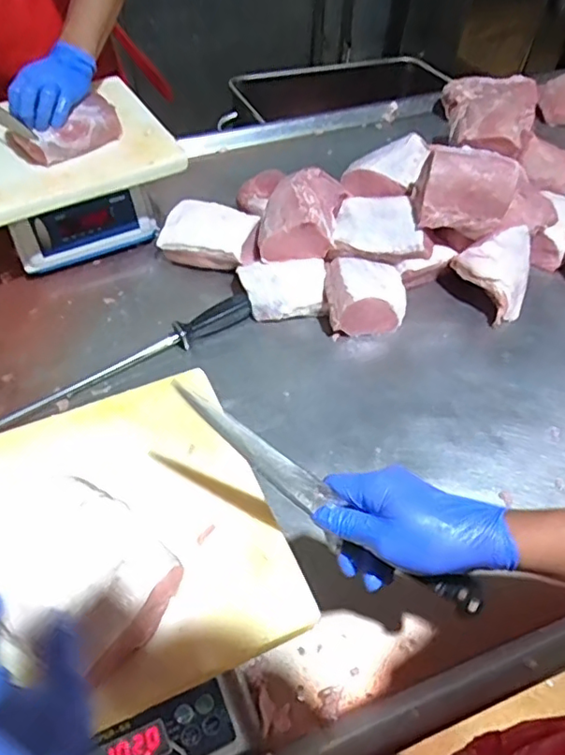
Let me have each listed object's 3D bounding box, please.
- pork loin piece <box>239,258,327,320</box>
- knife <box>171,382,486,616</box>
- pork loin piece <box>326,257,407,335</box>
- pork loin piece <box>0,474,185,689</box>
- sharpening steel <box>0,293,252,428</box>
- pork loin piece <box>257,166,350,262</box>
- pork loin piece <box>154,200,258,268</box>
[{"bbox_3d":[0.000,-0.140,0.907,0.133,0.054,0.091,-2,50,-3],"label":"pork loin piece"},{"bbox_3d":[0.035,0.104,0.466,0.298,0.027,0.033,37,54,-4],"label":"knife"},{"bbox_3d":[0.128,-0.127,0.890,0.123,0.064,0.116,2,49,1],"label":"pork loin piece"},{"bbox_3d":[-0.175,0.151,0.476,0.172,0.057,0.119,25,54,19],"label":"pork loin piece"},{"bbox_3d":[-0.222,-0.025,0.832,0.405,0.036,0.041,-26,55,-21],"label":"sharpening steel"},{"bbox_3d":[0.029,-0.250,0.930,0.126,0.097,0.142,5,50,3],"label":"pork loin piece"},{"bbox_3d":[-0.118,-0.239,0.990,0.175,0.057,0.103,16,51,12],"label":"pork loin piece"}]

